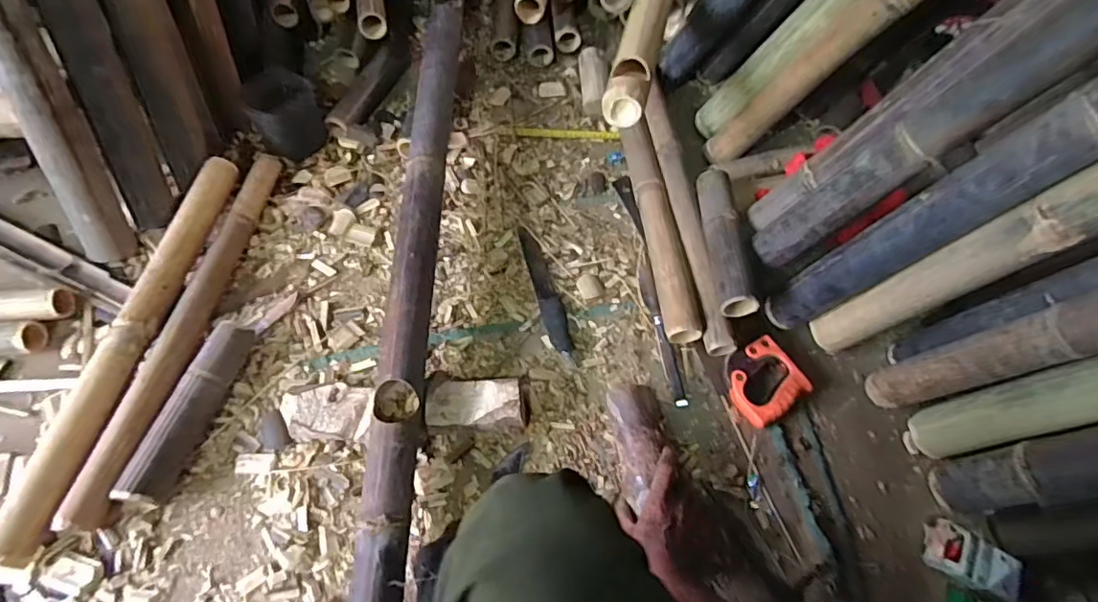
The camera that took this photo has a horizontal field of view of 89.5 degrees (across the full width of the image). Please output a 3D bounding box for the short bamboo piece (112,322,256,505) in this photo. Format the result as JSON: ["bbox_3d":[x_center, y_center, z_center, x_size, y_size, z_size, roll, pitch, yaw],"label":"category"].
[{"bbox_3d":[-0.503,0.147,0.778,0.055,0.048,0.263,13,60,7],"label":"short bamboo piece"}]

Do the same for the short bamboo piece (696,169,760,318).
[{"bbox_3d":[0.279,-0.106,0.881,0.054,0.049,0.275,1,59,0],"label":"short bamboo piece"}]

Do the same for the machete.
[{"bbox_3d":[-0.004,-0.015,0.929,0.036,0.018,0.274,-13,60,-8],"label":"machete"}]

